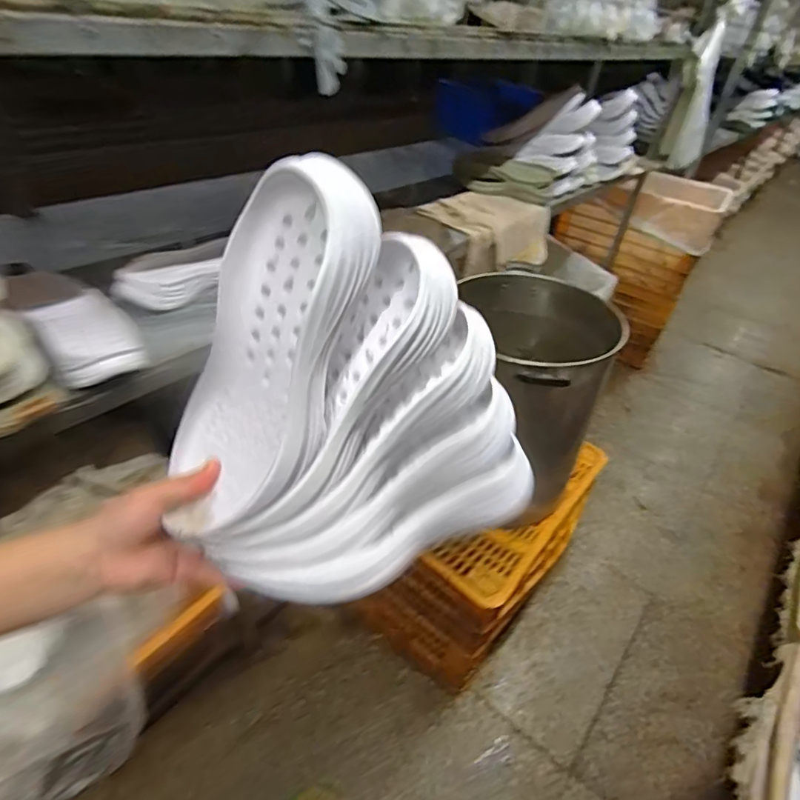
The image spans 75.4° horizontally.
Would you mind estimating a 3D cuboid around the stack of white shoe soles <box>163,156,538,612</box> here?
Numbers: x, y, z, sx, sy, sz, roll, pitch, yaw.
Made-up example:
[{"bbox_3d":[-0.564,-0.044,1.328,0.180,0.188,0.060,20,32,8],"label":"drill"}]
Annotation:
[{"bbox_3d":[-0.028,-0.012,0.367,0.193,0.255,0.223,33,44,30],"label":"stack of white shoe soles"}]

